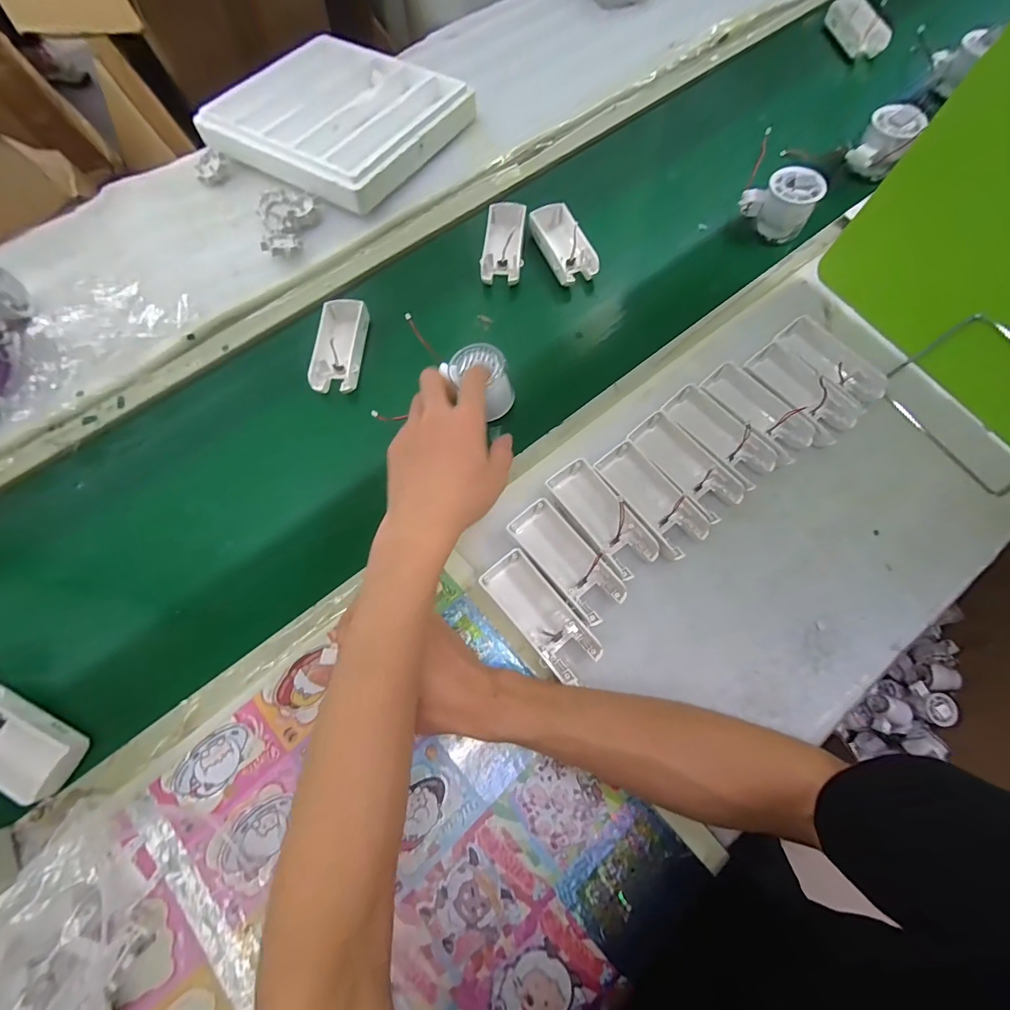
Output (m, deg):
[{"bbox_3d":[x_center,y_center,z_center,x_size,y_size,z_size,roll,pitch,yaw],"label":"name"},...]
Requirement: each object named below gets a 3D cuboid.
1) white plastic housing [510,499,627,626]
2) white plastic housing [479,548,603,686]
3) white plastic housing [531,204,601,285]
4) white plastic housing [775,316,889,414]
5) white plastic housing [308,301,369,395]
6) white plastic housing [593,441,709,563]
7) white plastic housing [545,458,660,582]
[{"bbox_3d":[0.052,0.047,0.374,0.044,0.028,0.108,-39,73,-12],"label":"white plastic housing"},{"bbox_3d":[0.029,0.090,0.360,0.044,0.024,0.108,-39,73,-12],"label":"white plastic housing"},{"bbox_3d":[0.069,-0.310,0.520,0.052,0.027,0.106,-19,70,-5],"label":"white plastic housing"},{"bbox_3d":[0.317,-0.135,0.433,0.048,0.032,0.106,-36,72,-11],"label":"white plastic housing"},{"bbox_3d":[-0.180,-0.174,0.480,0.049,0.027,0.111,0,69,2],"label":"white plastic housing"},{"bbox_3d":[0.129,-0.004,0.393,0.048,0.028,0.107,-33,72,-10],"label":"white plastic housing"},{"bbox_3d":[0.085,0.012,0.386,0.046,0.030,0.107,-34,72,-10],"label":"white plastic housing"}]

